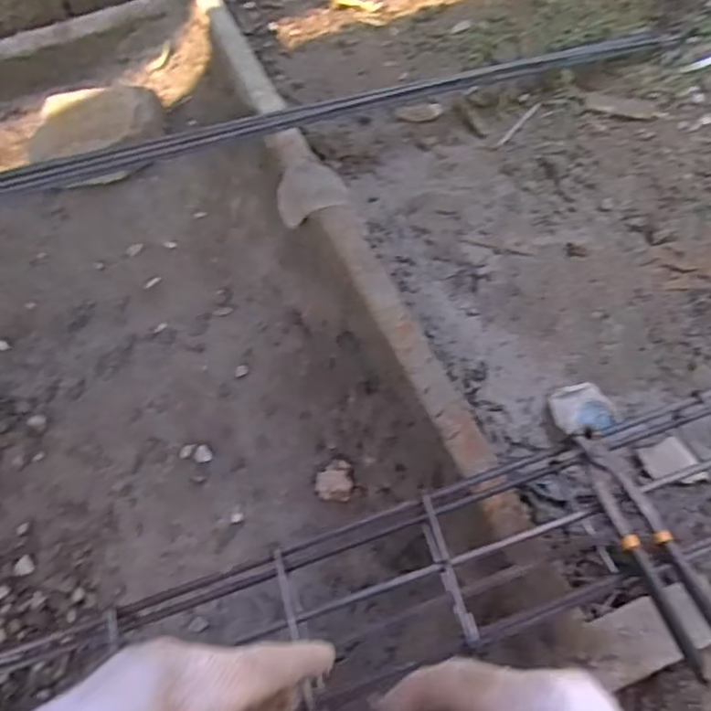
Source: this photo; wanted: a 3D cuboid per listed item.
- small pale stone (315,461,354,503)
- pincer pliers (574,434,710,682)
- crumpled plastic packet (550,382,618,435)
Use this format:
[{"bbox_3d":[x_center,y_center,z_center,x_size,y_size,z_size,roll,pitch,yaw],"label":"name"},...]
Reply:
[{"bbox_3d":[-0.030,0.194,0.943,0.056,0.021,0.061,8,56,10],"label":"small pale stone"},{"bbox_3d":[0.252,0.161,0.530,0.053,0.032,0.214,-20,56,-10],"label":"pincer pliers"},{"bbox_3d":[0.323,0.075,0.862,0.082,0.042,0.094,-1,55,3],"label":"crumpled plastic packet"}]

